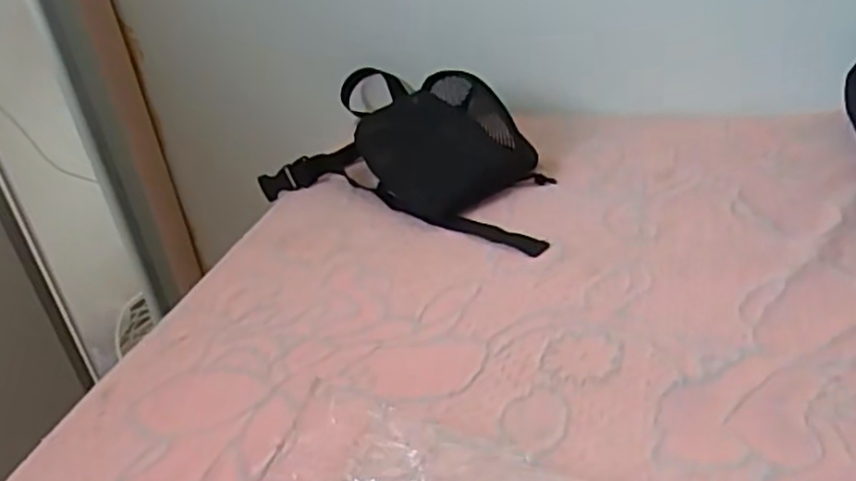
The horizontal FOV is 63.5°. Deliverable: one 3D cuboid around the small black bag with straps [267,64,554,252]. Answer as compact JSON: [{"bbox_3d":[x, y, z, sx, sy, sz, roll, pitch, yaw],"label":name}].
[{"bbox_3d":[-0.005,-0.117,0.756,0.347,0.081,0.240,12,36,28],"label":"small black bag with straps"}]

